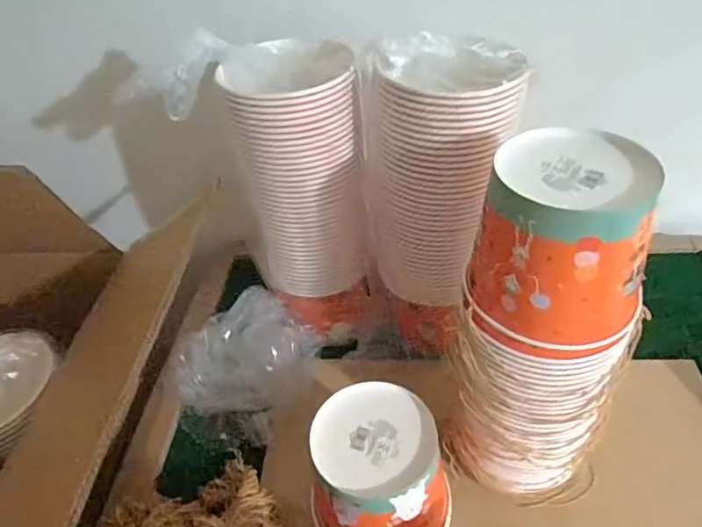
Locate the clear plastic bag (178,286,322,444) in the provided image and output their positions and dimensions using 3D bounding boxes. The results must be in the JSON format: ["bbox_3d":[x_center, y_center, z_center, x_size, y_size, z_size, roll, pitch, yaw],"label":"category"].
[{"bbox_3d":[-0.155,0.144,0.770,0.184,0.115,0.201,6,43,12],"label":"clear plastic bag"}]

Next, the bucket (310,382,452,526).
[{"bbox_3d":[0.027,0.235,0.588,0.135,0.142,0.140,-3,42,3],"label":"bucket"}]

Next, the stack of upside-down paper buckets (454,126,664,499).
[{"bbox_3d":[0.202,0.077,0.567,0.151,0.399,0.151,15,46,21],"label":"stack of upside-down paper buckets"}]

